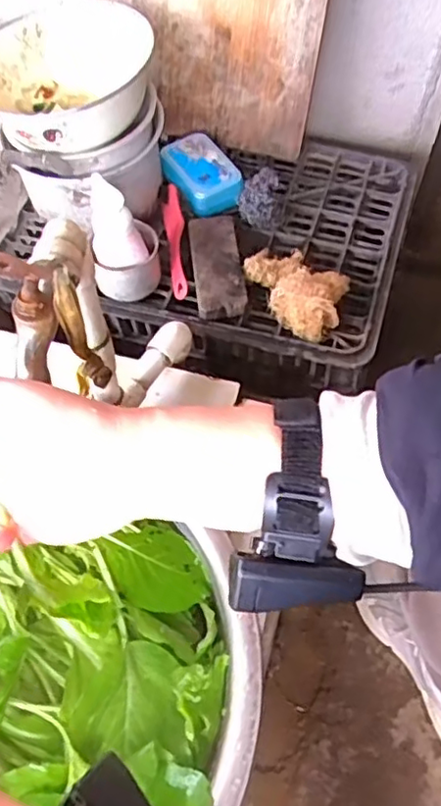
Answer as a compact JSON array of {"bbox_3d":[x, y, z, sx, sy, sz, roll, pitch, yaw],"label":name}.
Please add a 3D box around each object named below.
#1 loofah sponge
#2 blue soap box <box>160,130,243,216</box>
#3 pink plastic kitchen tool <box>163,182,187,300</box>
[{"bbox_3d":[0.088,-0.134,0.719,0.134,0.054,0.089,40,65,21],"label":"loofah sponge"},{"bbox_3d":[-0.026,-0.291,0.801,0.078,0.034,0.119,-32,64,-19],"label":"blue soap box"},{"bbox_3d":[-0.055,-0.199,0.767,0.023,0.038,0.151,-5,58,-4],"label":"pink plastic kitchen tool"}]

